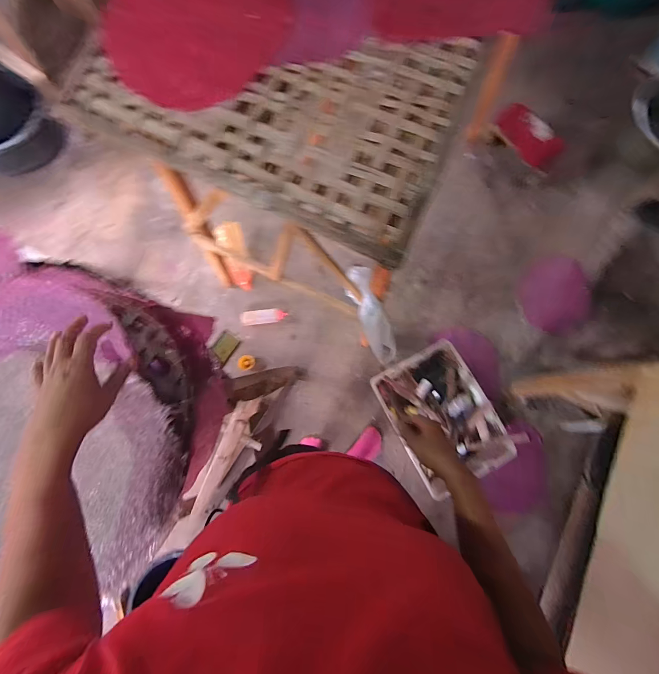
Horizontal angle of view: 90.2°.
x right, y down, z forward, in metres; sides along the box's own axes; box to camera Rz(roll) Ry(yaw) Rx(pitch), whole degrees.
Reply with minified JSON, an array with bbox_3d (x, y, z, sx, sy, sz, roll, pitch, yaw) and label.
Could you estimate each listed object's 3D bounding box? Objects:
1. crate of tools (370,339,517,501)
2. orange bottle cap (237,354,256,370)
[{"bbox_3d":[0.420,0.293,1.233,0.360,0.127,0.478,-26,81,-5],"label":"crate of tools"},{"bbox_3d":[-0.356,0.109,1.412,0.066,0.032,0.065,0,79,-1],"label":"orange bottle cap"}]

